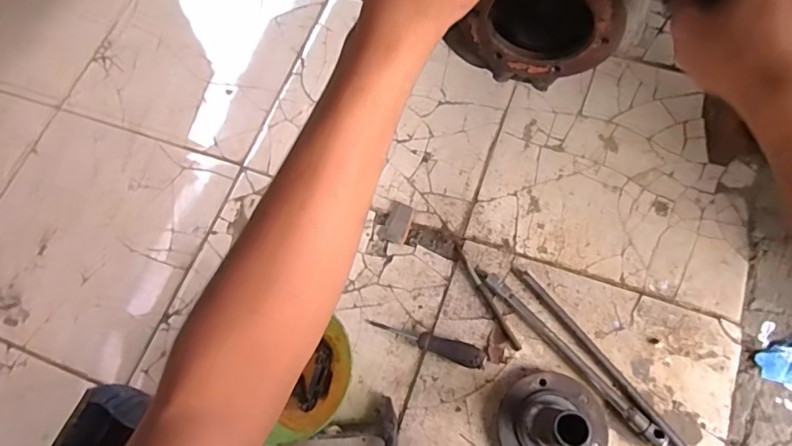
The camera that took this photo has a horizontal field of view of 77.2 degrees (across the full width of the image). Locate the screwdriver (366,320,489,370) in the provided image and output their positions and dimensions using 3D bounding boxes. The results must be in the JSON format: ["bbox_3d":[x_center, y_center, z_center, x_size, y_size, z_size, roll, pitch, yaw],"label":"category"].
[{"bbox_3d":[0.042,0.163,0.702,0.168,0.030,0.031,18,72,12],"label":"screwdriver"}]

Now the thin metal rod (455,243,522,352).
[{"bbox_3d":[0.131,0.106,0.724,0.011,0.010,0.175,-27,72,-6],"label":"thin metal rod"}]

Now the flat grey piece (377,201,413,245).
[{"bbox_3d":[0.001,0.000,0.794,0.045,0.009,0.065,19,73,9],"label":"flat grey piece"}]

